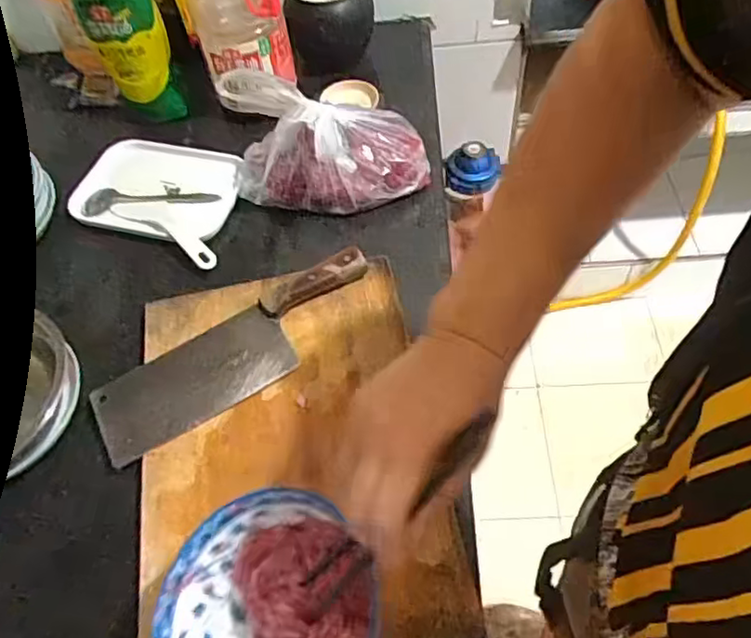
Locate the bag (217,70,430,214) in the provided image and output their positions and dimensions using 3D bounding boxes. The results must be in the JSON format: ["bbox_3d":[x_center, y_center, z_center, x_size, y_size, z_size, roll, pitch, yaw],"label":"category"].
[{"bbox_3d":[-0.068,-0.194,0.714,0.240,0.113,0.099,10,57,9],"label":"bag"}]

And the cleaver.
[{"bbox_3d":[-0.131,0.027,0.610,0.289,0.037,0.088,-27,59,-14],"label":"cleaver"}]

